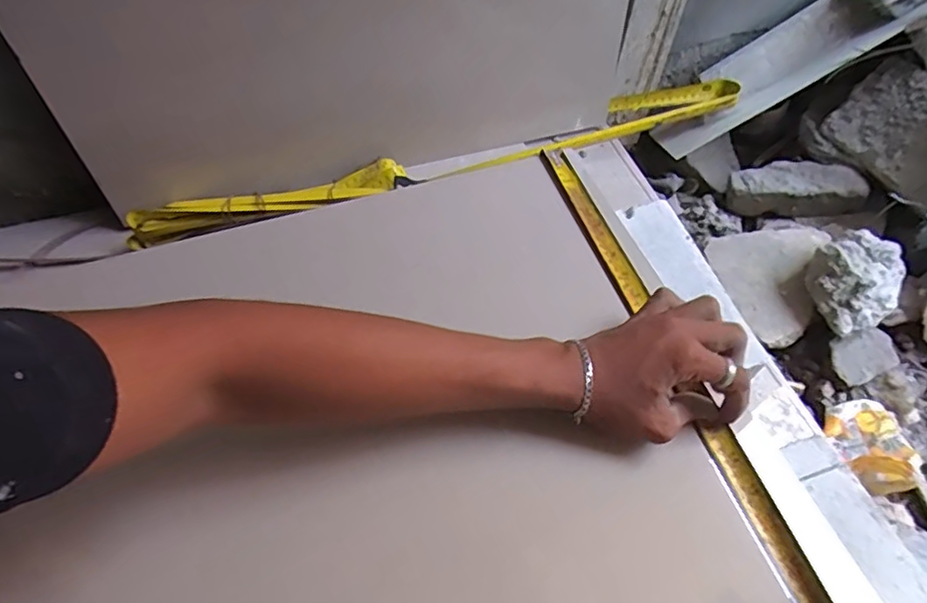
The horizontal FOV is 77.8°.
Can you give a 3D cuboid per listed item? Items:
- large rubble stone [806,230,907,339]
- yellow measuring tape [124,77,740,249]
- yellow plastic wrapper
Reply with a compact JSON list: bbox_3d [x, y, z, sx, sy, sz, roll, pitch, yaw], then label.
[{"bbox_3d":[0.447,-0.020,0.657,0.100,0.089,0.091,0,56,-1],"label":"large rubble stone"},{"bbox_3d":[-0.005,-0.167,0.683,0.738,0.040,0.069,-17,58,-12],"label":"yellow measuring tape"},{"bbox_3d":[0.428,0.148,0.597,0.068,0.036,0.093,-9,56,-7],"label":"yellow plastic wrapper"}]

